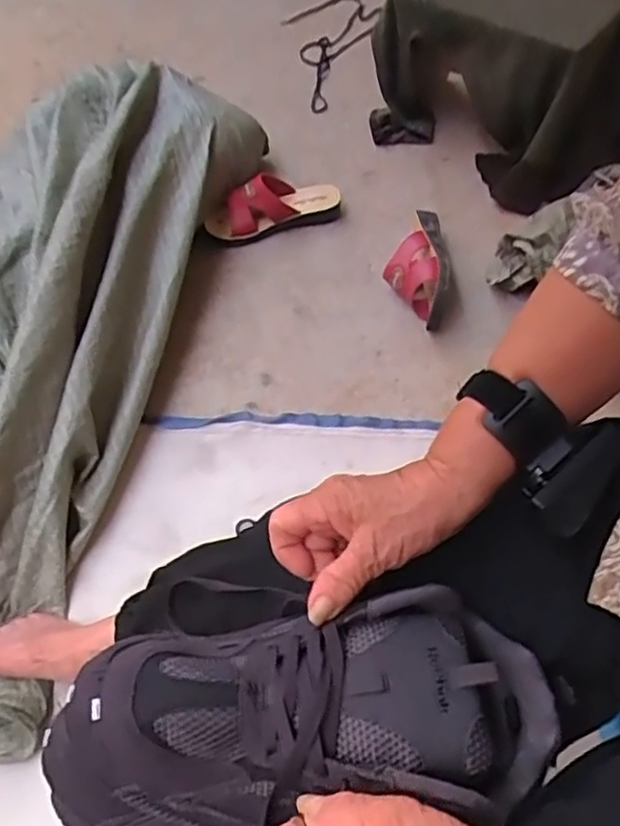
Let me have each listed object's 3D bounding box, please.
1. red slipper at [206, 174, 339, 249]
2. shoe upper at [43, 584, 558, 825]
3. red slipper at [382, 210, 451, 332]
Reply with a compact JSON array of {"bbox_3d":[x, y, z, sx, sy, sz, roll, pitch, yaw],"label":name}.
[{"bbox_3d":[-0.063,-0.348,1.091,0.223,0.078,0.071,-19,57,-7],"label":"red slipper"},{"bbox_3d":[-0.011,0.171,0.370,0.284,0.092,0.115,-11,57,3],"label":"shoe upper"},{"bbox_3d":[0.161,-0.214,0.998,0.091,0.076,0.183,3,57,7],"label":"red slipper"}]

